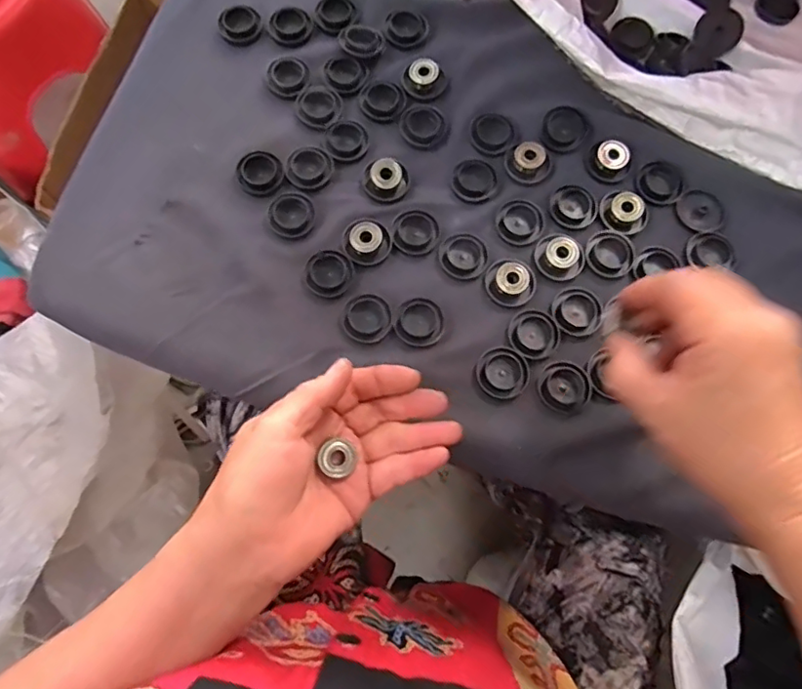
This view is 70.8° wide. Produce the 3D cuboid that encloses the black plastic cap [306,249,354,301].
[{"bbox_3d":[-0.048,-0.048,0.380,0.032,0.004,0.032,0,74,-1],"label":"black plastic cap"}]

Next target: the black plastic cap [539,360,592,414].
[{"bbox_3d":[0.106,0.027,0.364,0.031,0.004,0.032,0,74,-1],"label":"black plastic cap"}]

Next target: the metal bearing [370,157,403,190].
[{"bbox_3d":[-0.010,-0.119,0.396,0.022,0.011,0.022,0,74,-1],"label":"metal bearing"}]

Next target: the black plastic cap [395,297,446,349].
[{"bbox_3d":[0.012,-0.015,0.372,0.032,0.009,0.031,0,74,-1],"label":"black plastic cap"}]

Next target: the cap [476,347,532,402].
[{"bbox_3d":[0.066,0.018,0.365,0.034,0.004,0.032,0,74,-1],"label":"cap"}]

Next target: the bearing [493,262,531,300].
[{"bbox_3d":[0.075,-0.044,0.379,0.022,0.012,0.023,0,74,-1],"label":"bearing"}]

